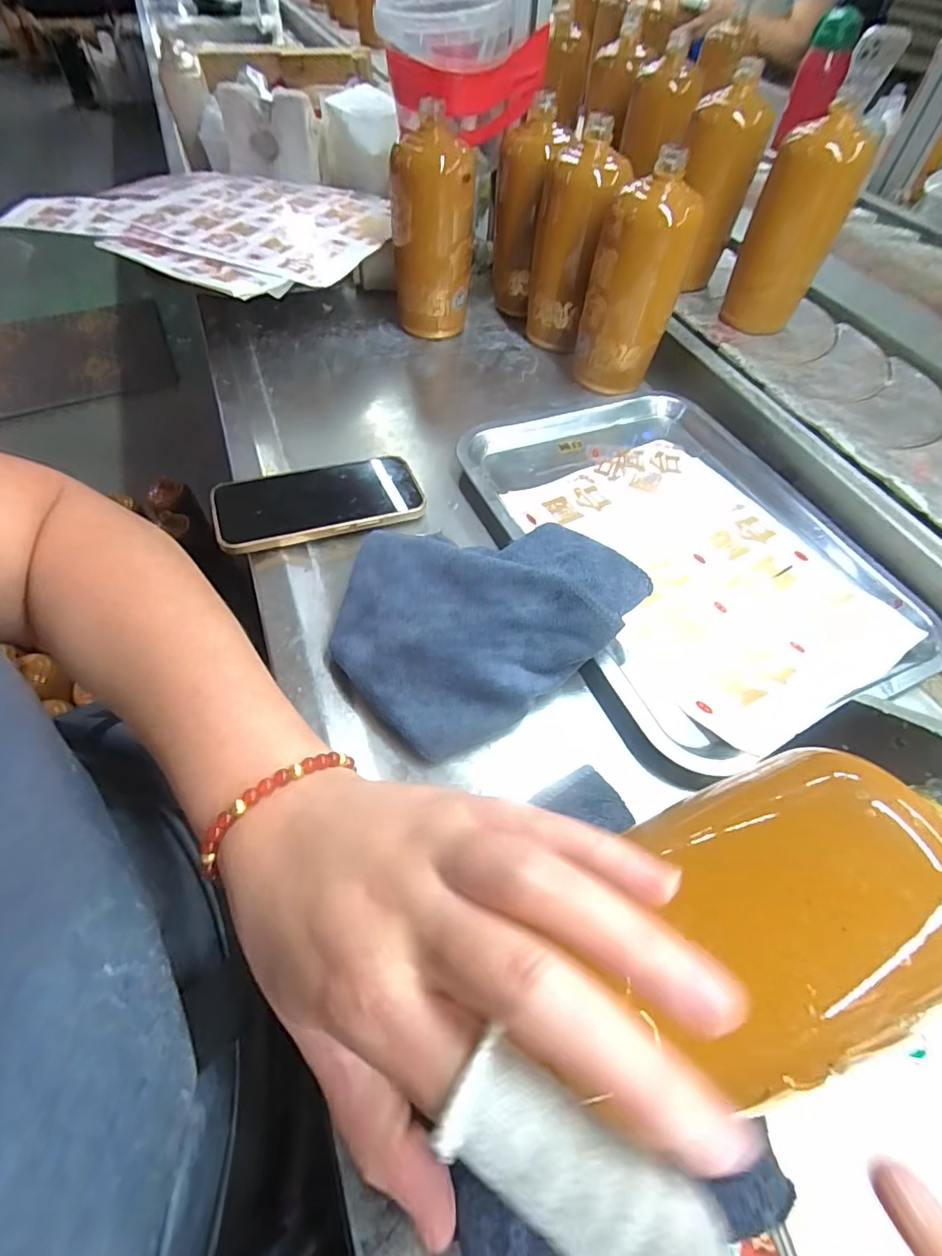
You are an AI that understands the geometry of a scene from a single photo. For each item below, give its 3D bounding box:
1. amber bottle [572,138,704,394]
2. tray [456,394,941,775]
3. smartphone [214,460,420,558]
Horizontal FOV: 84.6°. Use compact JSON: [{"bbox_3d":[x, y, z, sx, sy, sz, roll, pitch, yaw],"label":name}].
[{"bbox_3d":[0.152,-0.326,0.486,0.081,0.165,0.065,31,61,17],"label":"amber bottle"},{"bbox_3d":[0.168,-0.076,0.420,0.268,0.031,0.350,-22,60,-16],"label":"tray"},{"bbox_3d":[-0.119,-0.103,0.410,0.156,0.012,0.076,-15,55,-16],"label":"smartphone"}]

